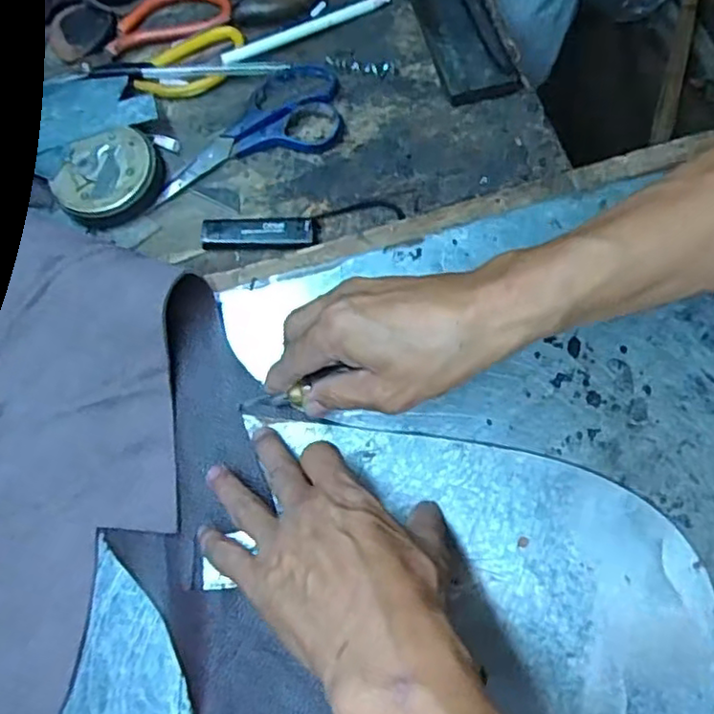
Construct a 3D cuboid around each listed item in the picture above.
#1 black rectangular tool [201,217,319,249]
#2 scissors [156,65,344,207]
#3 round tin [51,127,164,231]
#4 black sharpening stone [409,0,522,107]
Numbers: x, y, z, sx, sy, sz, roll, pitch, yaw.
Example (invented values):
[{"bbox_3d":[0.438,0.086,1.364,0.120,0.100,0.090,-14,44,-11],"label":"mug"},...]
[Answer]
[{"bbox_3d":[-0.070,-0.090,0.476,0.082,0.008,0.023,-1,73,-1],"label":"black rectangular tool"},{"bbox_3d":[-0.083,-0.172,0.496,0.149,0.016,0.070,-18,74,-6],"label":"scissors"},{"bbox_3d":[-0.179,-0.127,0.481,0.072,0.023,0.071,0,73,0],"label":"round tin"},{"bbox_3d":[0.077,-0.268,0.520,0.058,0.019,0.160,-14,74,-5],"label":"black sharpening stone"}]

